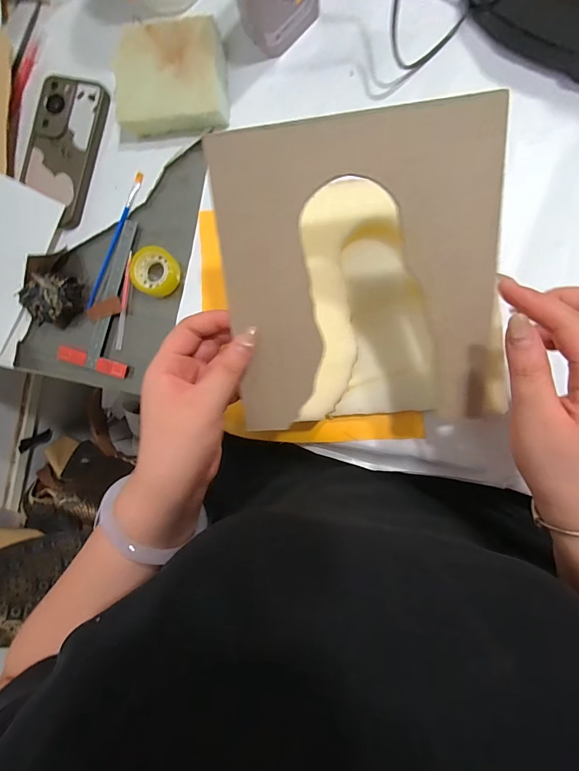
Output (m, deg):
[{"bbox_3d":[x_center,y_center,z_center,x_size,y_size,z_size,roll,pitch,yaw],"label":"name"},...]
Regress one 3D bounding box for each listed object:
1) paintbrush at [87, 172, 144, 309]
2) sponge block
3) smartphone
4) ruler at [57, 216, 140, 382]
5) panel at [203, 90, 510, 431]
[{"bbox_3d":[-0.196,-0.162,0.422,0.011,0.009,0.160,24,92,8],"label":"paintbrush"},{"bbox_3d":[-0.122,-0.325,0.399,0.118,0.030,0.101,6,89,8],"label":"sponge block"},{"bbox_3d":[-0.255,-0.263,0.424,0.076,0.014,0.158,15,91,8],"label":"smartphone"},{"bbox_3d":[-0.199,-0.099,0.418,0.078,0.009,0.167,16,92,10],"label":"ruler"},{"bbox_3d":[0.048,-0.069,0.261,0.184,0.011,0.200,-4,109,7],"label":"panel"}]

